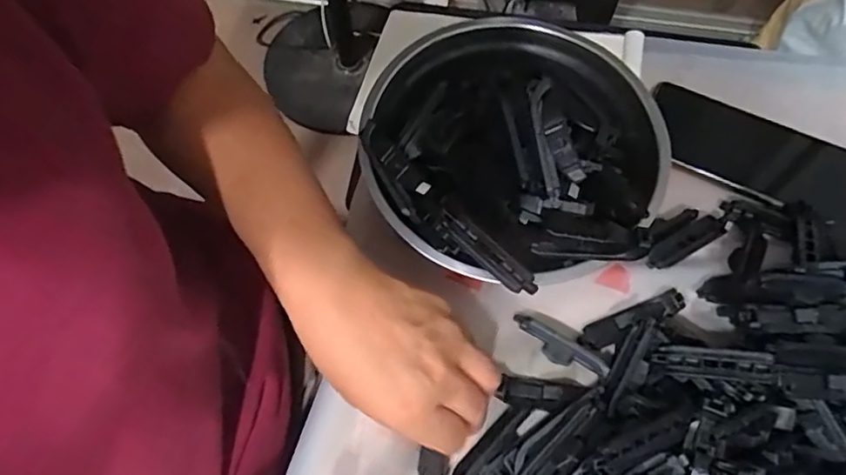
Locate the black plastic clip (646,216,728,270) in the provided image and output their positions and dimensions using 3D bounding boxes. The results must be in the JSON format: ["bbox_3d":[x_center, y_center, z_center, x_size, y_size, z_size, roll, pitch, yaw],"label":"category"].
[{"bbox_3d":[0.192,0.003,0.420,0.070,0.011,0.016,-30,67,-15],"label":"black plastic clip"}]

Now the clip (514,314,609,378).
[{"bbox_3d":[0.089,0.072,0.380,0.065,0.020,0.015,26,65,12],"label":"clip"}]

